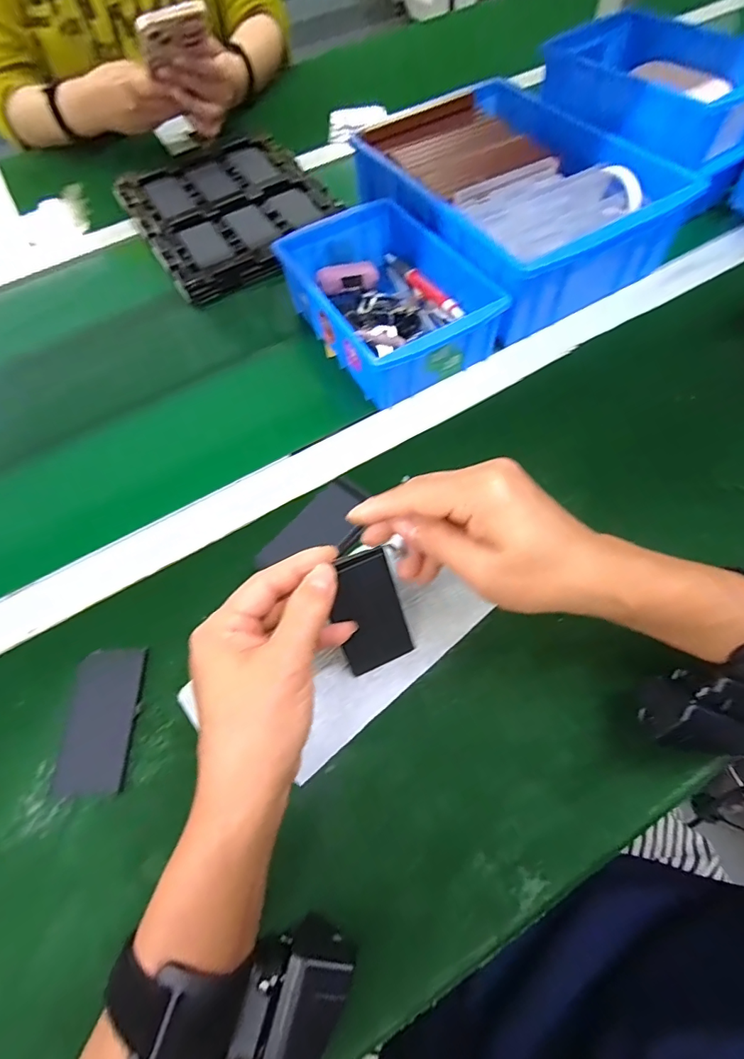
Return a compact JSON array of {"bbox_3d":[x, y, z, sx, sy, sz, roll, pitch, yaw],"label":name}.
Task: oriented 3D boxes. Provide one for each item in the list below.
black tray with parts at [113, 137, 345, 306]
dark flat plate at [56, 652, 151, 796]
[{"bbox_3d":[-0.176,-0.398,0.578,0.218,0.025,0.274,-30,64,-12],"label":"black tray with parts"},{"bbox_3d":[-0.175,0.122,0.302,0.044,0.008,0.085,-4,61,2],"label":"dark flat plate"}]

